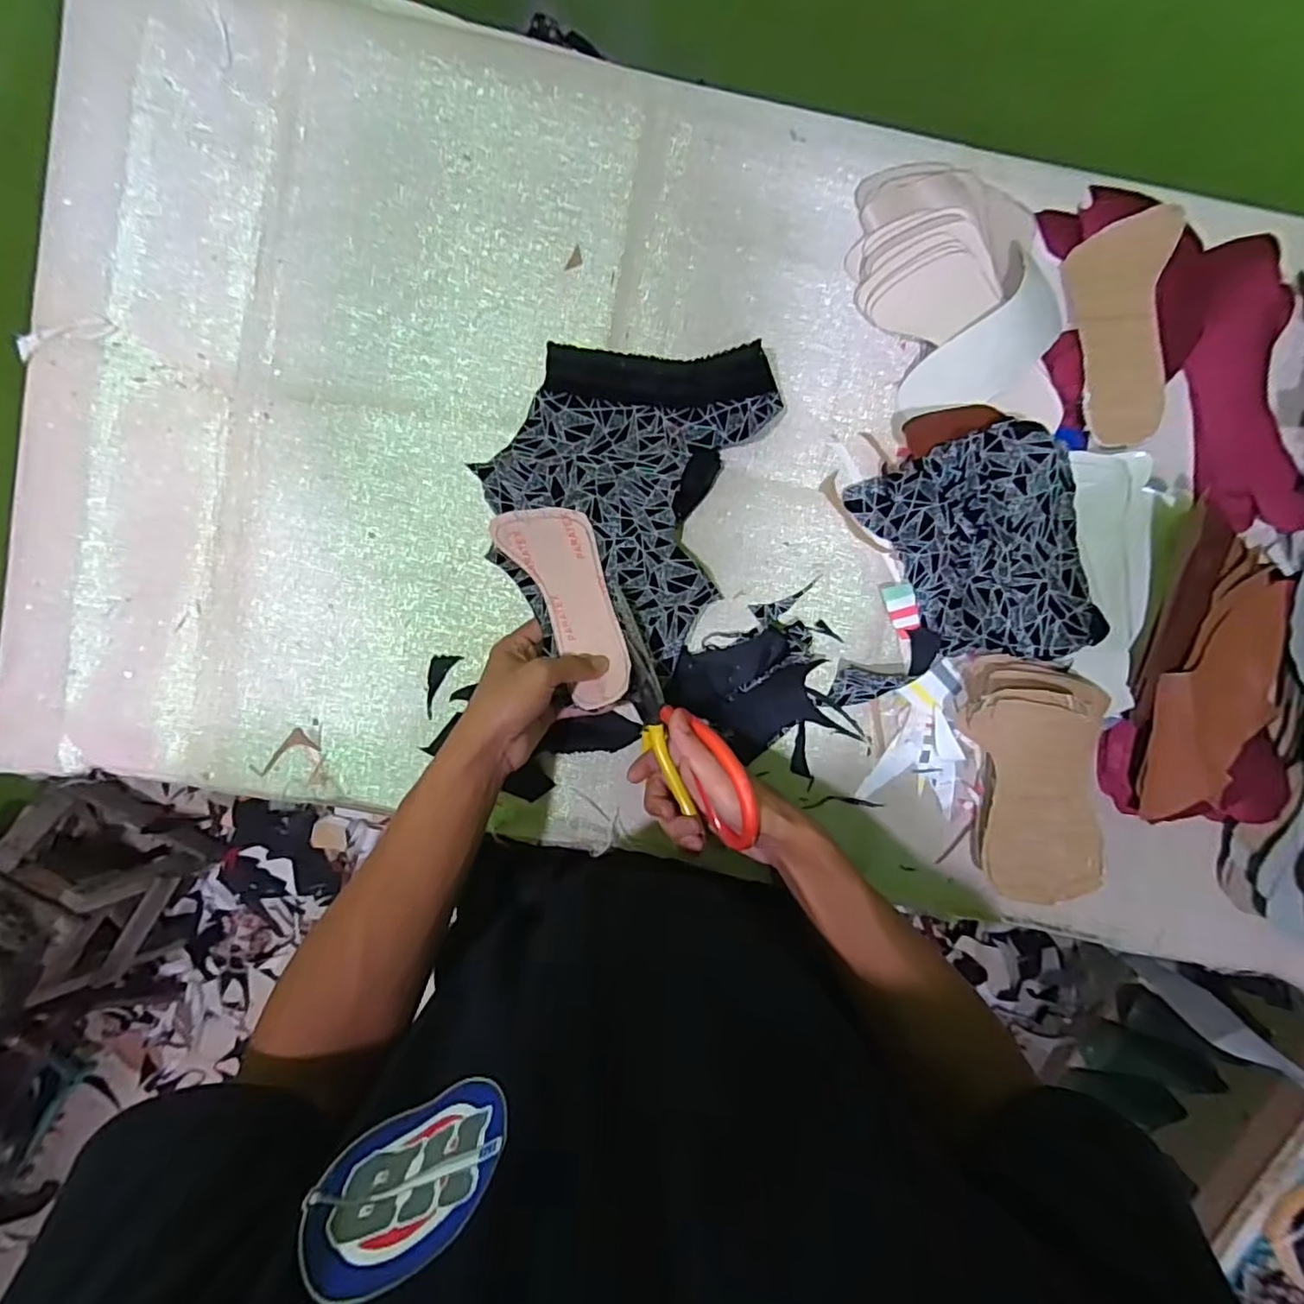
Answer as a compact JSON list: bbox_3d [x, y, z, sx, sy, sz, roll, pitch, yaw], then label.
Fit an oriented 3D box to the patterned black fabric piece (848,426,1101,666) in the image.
[{"bbox_3d":[0.258,-0.078,0.485,0.133,0.069,0.171,-26,95,2],"label":"patterned black fabric piece"}]

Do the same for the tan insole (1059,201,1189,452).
[{"bbox_3d":[0.356,-0.246,0.486,0.070,0.006,0.167,4,95,20],"label":"tan insole"}]

